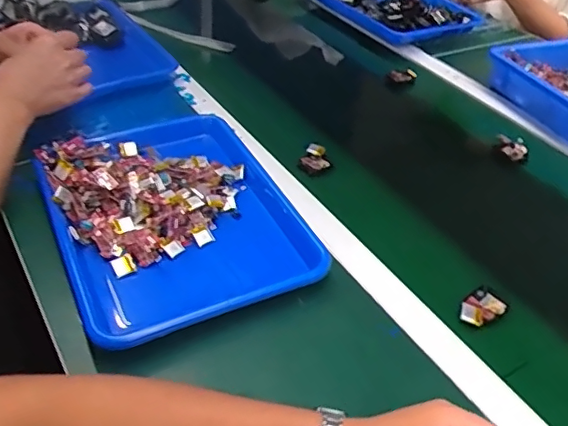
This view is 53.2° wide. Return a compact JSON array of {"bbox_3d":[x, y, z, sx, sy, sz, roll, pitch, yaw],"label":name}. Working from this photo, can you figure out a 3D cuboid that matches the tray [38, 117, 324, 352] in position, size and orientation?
[{"bbox_3d":[-0.124,-0.003,0.662,0.267,0.045,0.334,-17,45,-23],"label":"tray"}]

